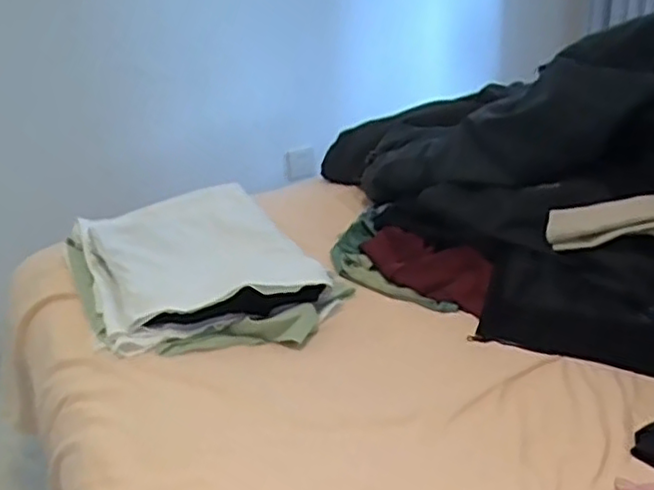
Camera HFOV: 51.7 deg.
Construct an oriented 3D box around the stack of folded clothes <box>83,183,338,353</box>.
[{"bbox_3d":[-0.206,0.019,1.056,0.320,0.078,0.374,-15,28,-20],"label":"stack of folded clothes"}]

